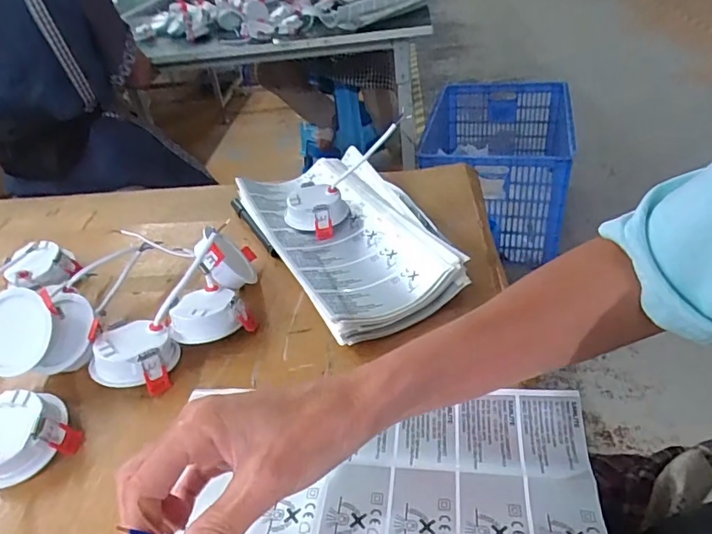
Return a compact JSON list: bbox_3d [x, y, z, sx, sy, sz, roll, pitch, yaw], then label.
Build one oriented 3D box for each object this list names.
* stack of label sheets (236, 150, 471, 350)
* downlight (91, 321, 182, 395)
[{"bbox_3d":[-0.012,-0.040,0.556,0.155,0.044,0.303,-20,38,-17],"label":"stack of label sheets"},{"bbox_3d":[-0.188,0.075,0.439,0.063,0.036,0.062,0,37,10],"label":"downlight"}]

